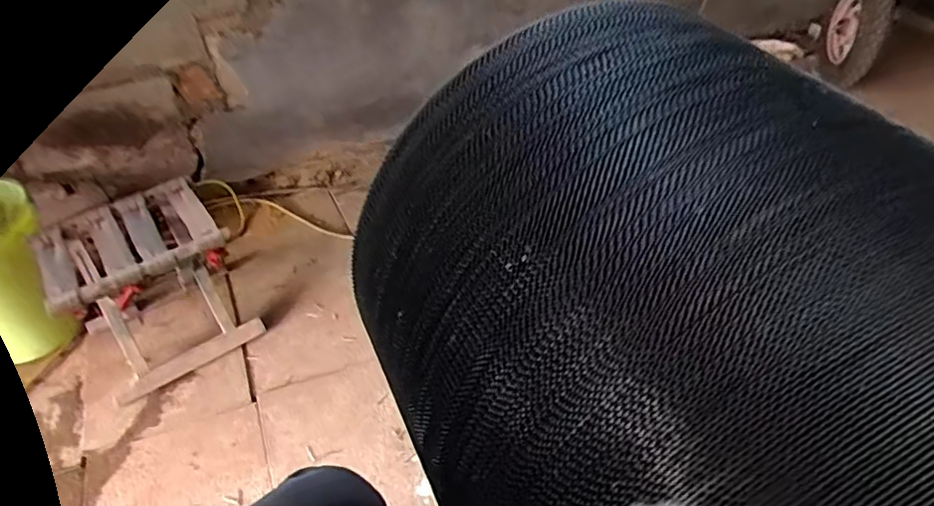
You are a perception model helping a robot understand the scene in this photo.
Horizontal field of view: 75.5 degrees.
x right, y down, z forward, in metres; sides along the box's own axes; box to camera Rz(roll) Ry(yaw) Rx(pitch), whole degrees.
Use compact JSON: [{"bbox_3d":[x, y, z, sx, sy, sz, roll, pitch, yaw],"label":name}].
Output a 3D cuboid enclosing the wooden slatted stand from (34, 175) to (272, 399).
[{"bbox_3d":[-0.622,0.064,1.192,0.295,0.286,0.277,-23,51,-27],"label":"wooden slatted stand"}]

